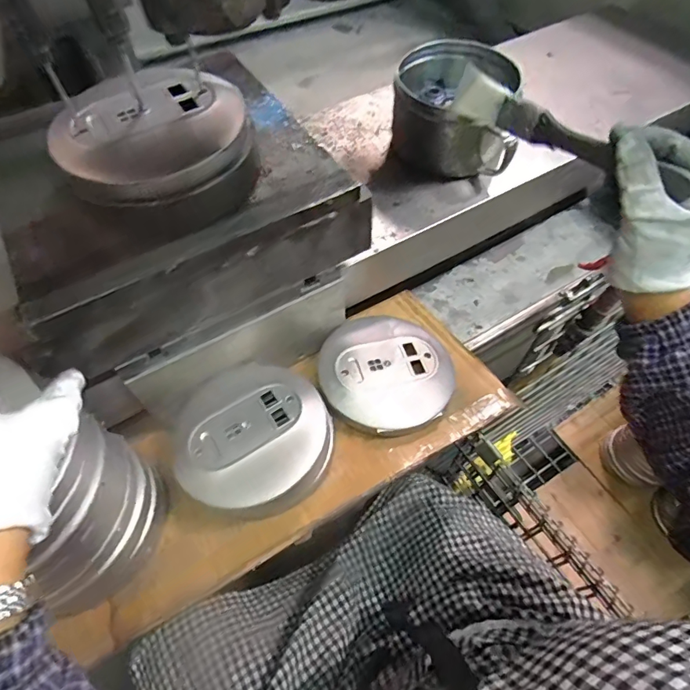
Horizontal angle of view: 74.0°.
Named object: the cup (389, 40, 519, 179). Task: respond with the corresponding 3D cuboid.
[{"bbox_3d":[0.124,-0.272,0.534,0.133,0.088,0.140,1,58,-2],"label":"cup"}]

